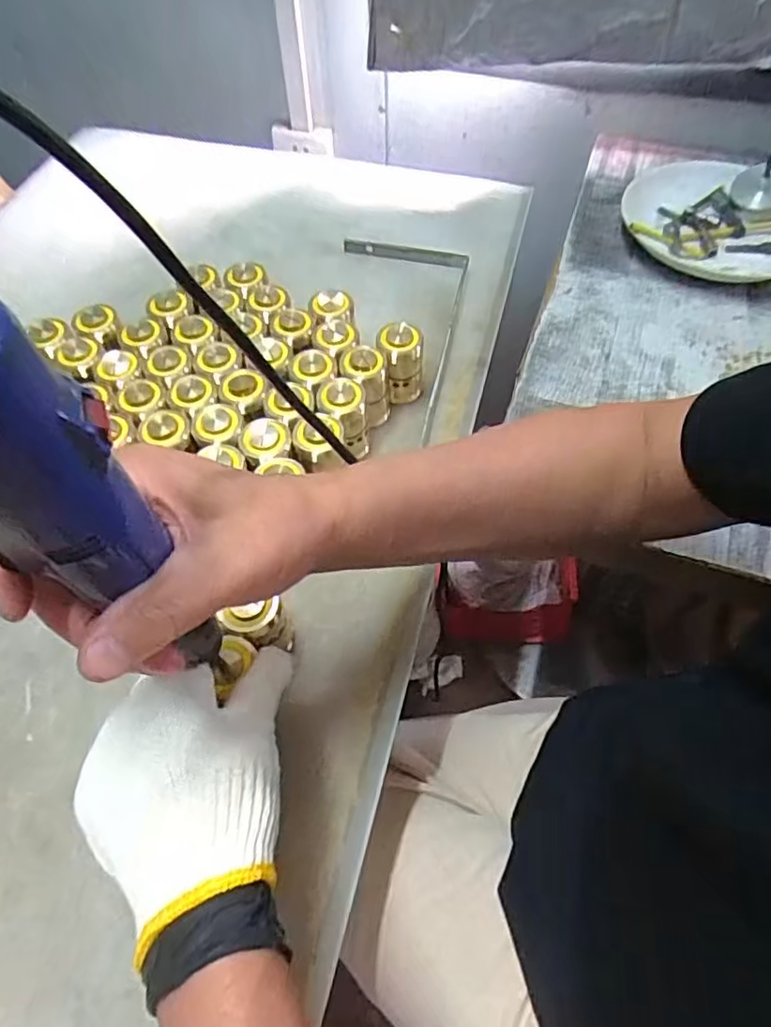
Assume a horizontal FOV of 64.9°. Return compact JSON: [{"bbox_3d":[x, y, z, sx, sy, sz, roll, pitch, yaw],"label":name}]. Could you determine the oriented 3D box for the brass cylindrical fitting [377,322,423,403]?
[{"bbox_3d":[0.014,-0.129,0.522,0.034,0.066,0.034,-1,57,2],"label":"brass cylindrical fitting"}]

